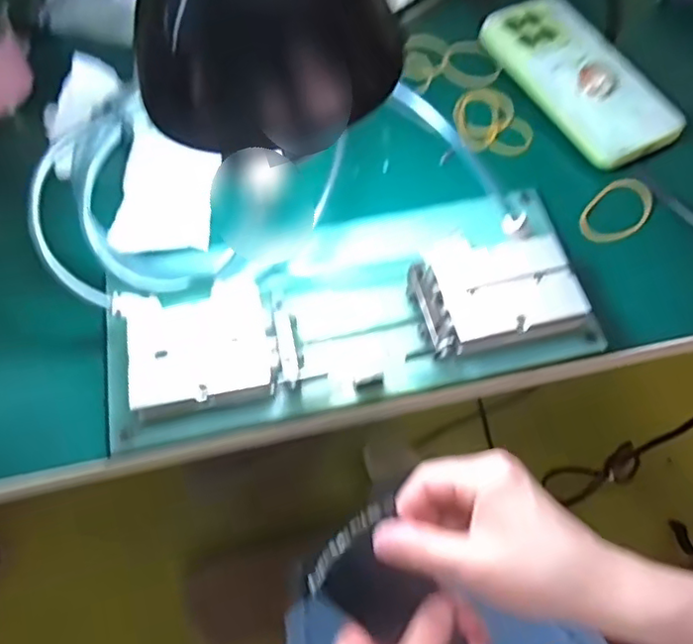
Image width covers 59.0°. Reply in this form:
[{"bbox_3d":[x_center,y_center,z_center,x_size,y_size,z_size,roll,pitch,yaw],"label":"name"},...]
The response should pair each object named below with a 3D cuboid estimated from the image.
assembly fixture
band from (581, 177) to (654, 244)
[{"bbox_3d":[0.000,-0.011,0.355,0.268,0.027,0.111,-11,63,-5],"label":"assembly fixture"},{"bbox_3d":[0.178,-0.072,0.402,0.035,0.004,0.059,42,75,17],"label":"band"}]

